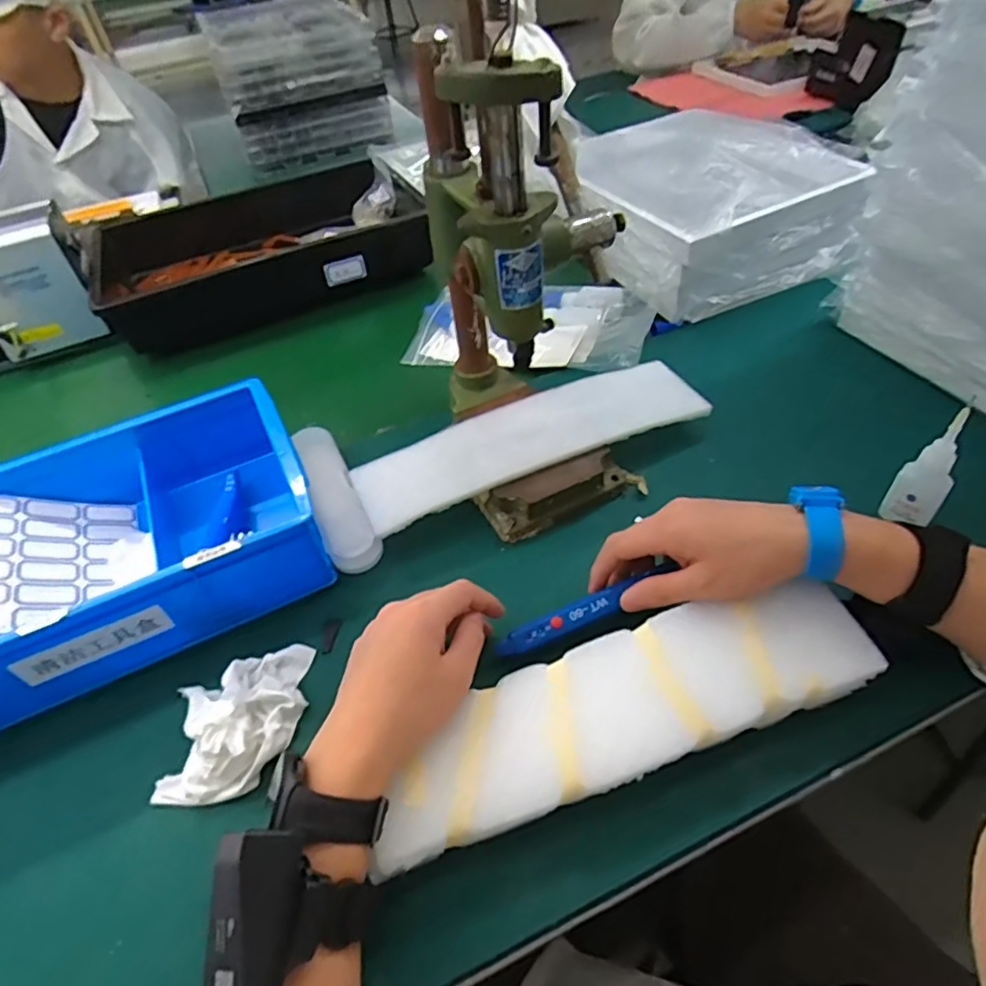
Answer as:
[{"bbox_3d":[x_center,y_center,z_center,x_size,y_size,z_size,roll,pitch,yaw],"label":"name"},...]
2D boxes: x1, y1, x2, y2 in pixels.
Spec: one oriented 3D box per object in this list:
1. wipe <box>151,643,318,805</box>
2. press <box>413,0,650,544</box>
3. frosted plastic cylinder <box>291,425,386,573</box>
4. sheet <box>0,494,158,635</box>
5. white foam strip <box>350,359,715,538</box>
[{"bbox_3d":[-0.180,0.151,0.429,0.089,0.035,0.105,-6,46,2],"label":"wipe"},{"bbox_3d":[0.030,-0.182,0.458,0.139,0.418,0.187,-12,47,-4],"label":"press"},{"bbox_3d":[-0.150,0.002,0.580,0.047,0.033,0.173,-23,48,-14],"label":"frosted plastic cylinder"},{"bbox_3d":[-0.354,0.053,0.504,0.136,0.010,0.148,4,37,-36],"label":"sheet"},{"bbox_3d":[0.034,-0.055,0.578,0.328,0.017,0.086,-21,68,-11],"label":"white foam strip"}]

